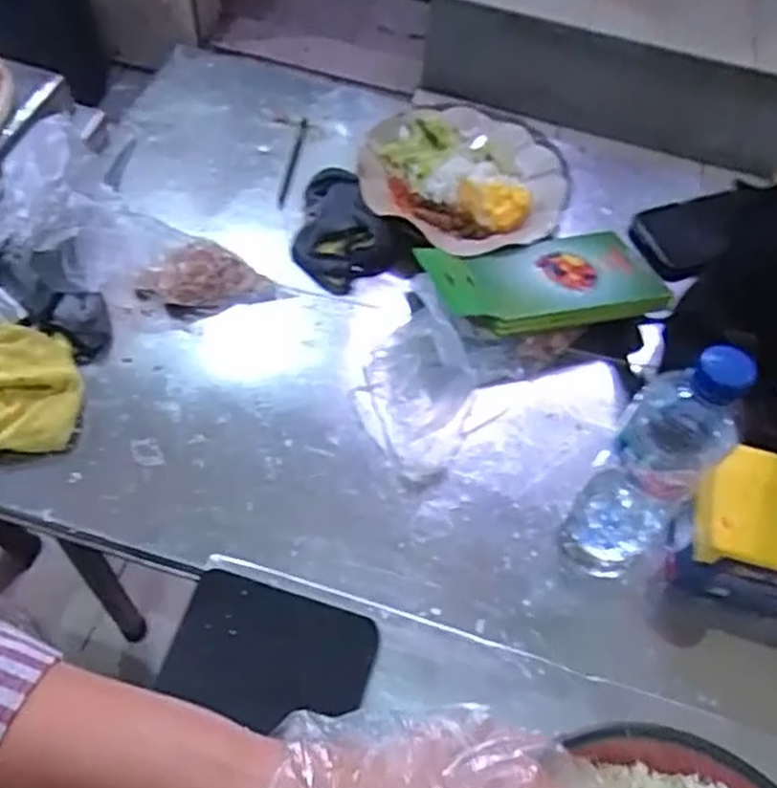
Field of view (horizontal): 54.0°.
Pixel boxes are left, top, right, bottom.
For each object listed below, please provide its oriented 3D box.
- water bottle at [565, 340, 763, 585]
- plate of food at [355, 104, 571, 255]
[{"bbox_3d":[0.183,0.054,0.522,0.061,0.224,0.068,-38,69,-24],"label":"water bottle"},{"bbox_3d":[0.083,-0.234,0.801,0.225,0.034,0.204,-39,69,-24],"label":"plate of food"}]

